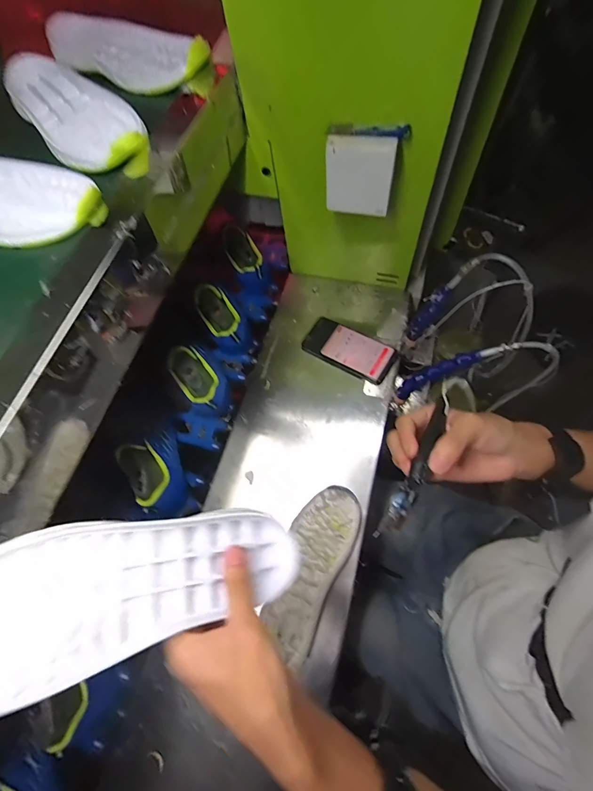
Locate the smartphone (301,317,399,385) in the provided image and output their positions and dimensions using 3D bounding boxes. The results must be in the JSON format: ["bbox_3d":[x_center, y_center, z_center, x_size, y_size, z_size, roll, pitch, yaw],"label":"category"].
[{"bbox_3d":[0.093,-0.083,0.620,0.156,0.019,0.078,27,67,15],"label":"smartphone"}]

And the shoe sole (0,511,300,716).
[{"bbox_3d":[-0.112,0.131,0.248,0.240,0.023,0.084,-1,58,-34],"label":"shoe sole"}]

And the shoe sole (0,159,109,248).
[{"bbox_3d":[-0.316,-0.206,0.359,0.264,0.023,0.096,15,65,10],"label":"shoe sole"}]

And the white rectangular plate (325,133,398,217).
[{"bbox_3d":[0.081,-0.285,0.459,0.085,0.096,0.033,8,64,7],"label":"white rectangular plate"}]

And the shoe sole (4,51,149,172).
[{"bbox_3d":[-0.260,-0.329,0.406,0.091,0.027,0.249,-39,68,-16],"label":"shoe sole"}]

